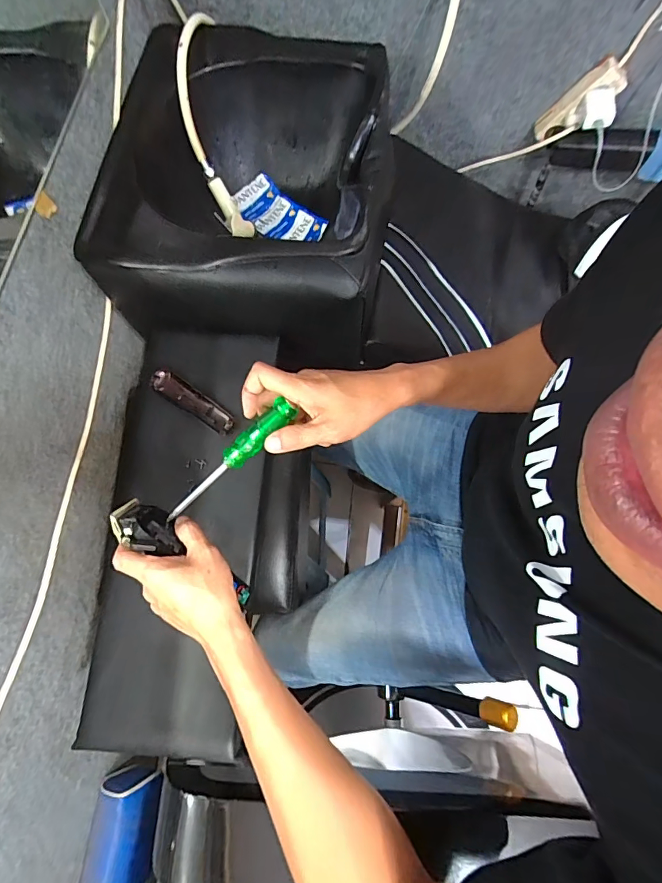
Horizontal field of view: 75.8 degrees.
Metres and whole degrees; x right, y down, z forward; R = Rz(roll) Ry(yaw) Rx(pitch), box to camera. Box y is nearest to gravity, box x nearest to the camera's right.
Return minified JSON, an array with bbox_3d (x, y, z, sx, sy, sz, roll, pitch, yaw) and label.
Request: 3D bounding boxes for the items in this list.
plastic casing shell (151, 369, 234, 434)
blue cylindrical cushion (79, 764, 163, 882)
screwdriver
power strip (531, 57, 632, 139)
[{"bbox_3d":[-0.210,-0.061,0.644,0.145,0.017,0.033,32,74,11],"label":"plastic casing shell"},{"bbox_3d":[-0.382,0.726,0.787,0.106,0.076,0.206,0,71,1],"label":"blue cylindrical cushion"},{"bbox_3d":[-0.108,0.021,0.433,0.183,0.022,0.025,-41,73,20],"label":"screwdriver"},{"bbox_3d":[0.479,-0.650,0.826,0.065,0.158,0.048,18,68,-31],"label":"power strip"}]

